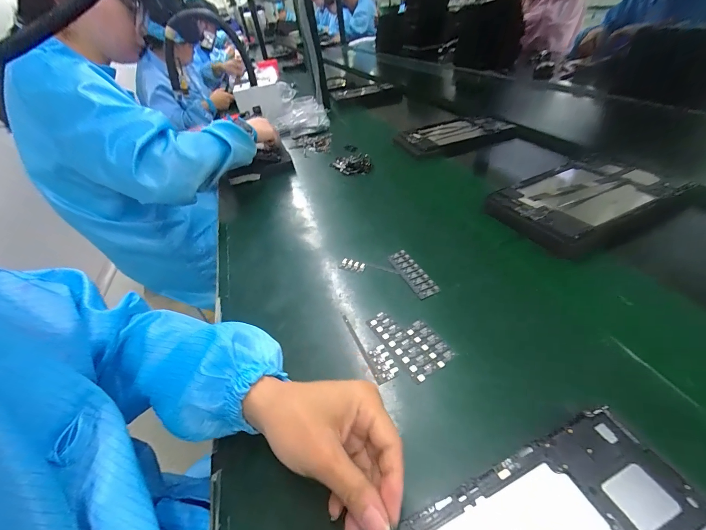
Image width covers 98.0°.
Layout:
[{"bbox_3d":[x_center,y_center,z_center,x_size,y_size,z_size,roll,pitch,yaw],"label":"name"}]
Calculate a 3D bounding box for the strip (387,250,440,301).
[{"bbox_3d":[0.078,0.011,0.405,0.027,0.008,0.088,-20,41,-12],"label":"strip"}]

